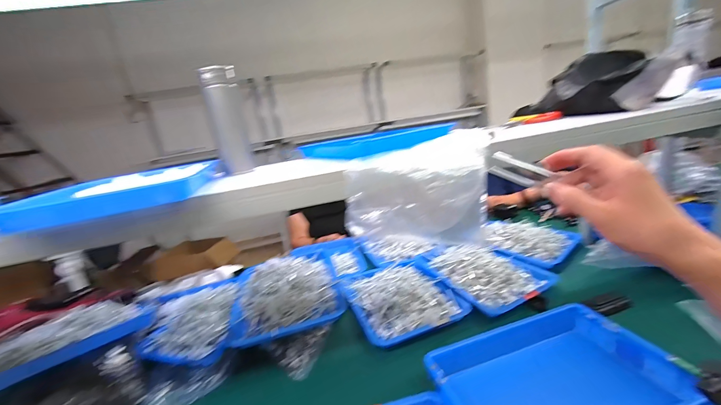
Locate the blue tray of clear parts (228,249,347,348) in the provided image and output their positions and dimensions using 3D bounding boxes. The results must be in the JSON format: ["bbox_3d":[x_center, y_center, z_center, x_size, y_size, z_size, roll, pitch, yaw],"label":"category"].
[{"bbox_3d":[-0.182,0.202,0.750,0.252,0.075,0.274,-12,19,-14],"label":"blue tray of clear parts"}]

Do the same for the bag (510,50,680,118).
[{"bbox_3d":[0.538,-0.275,0.726,0.153,0.118,0.267,-21,22,-34],"label":"bag"}]

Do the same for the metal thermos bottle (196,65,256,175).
[{"bbox_3d":[-0.268,-0.165,0.633,0.056,0.204,0.051,-8,18,-1],"label":"metal thermos bottle"}]

